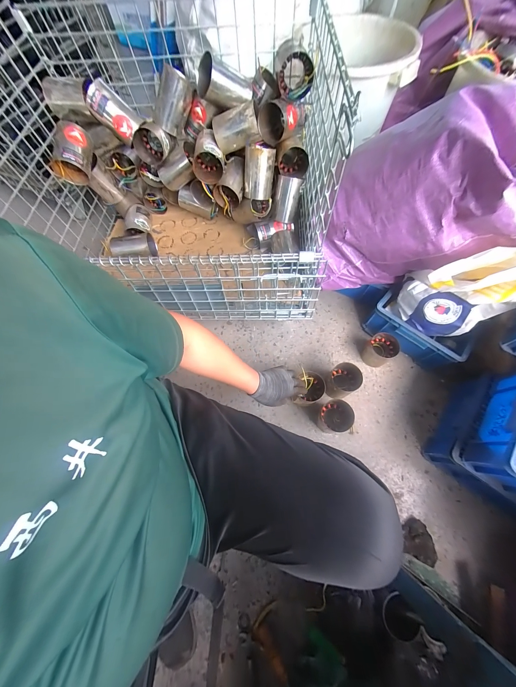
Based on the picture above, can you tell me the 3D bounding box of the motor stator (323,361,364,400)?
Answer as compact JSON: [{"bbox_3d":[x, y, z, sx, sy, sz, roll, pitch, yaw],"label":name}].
[{"bbox_3d":[0.262,0.129,0.777,0.110,0.128,0.103,-34,71,-11],"label":"motor stator"}]

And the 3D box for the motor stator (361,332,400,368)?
[{"bbox_3d":[0.422,0.024,0.834,0.099,0.085,0.103,42,75,16],"label":"motor stator"}]

